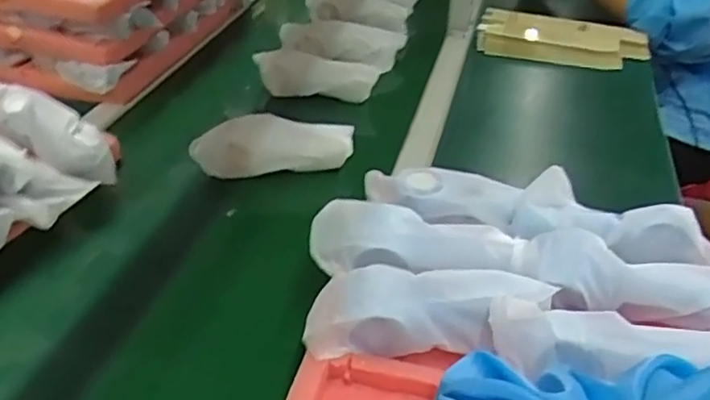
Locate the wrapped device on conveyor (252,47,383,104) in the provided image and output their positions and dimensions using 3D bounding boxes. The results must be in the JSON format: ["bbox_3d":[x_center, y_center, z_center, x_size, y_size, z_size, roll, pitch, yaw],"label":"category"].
[{"bbox_3d":[-0.054,-0.182,0.909,0.173,0.067,0.032,6,37,7],"label":"wrapped device on conveyor"}]

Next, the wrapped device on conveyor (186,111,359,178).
[{"bbox_3d":[-0.097,-0.067,0.737,0.187,0.073,0.027,-5,37,-8],"label":"wrapped device on conveyor"}]

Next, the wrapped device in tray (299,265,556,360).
[{"bbox_3d":[0.060,0.085,0.511,0.193,0.051,0.068,0,37,-1],"label":"wrapped device in tray"}]

